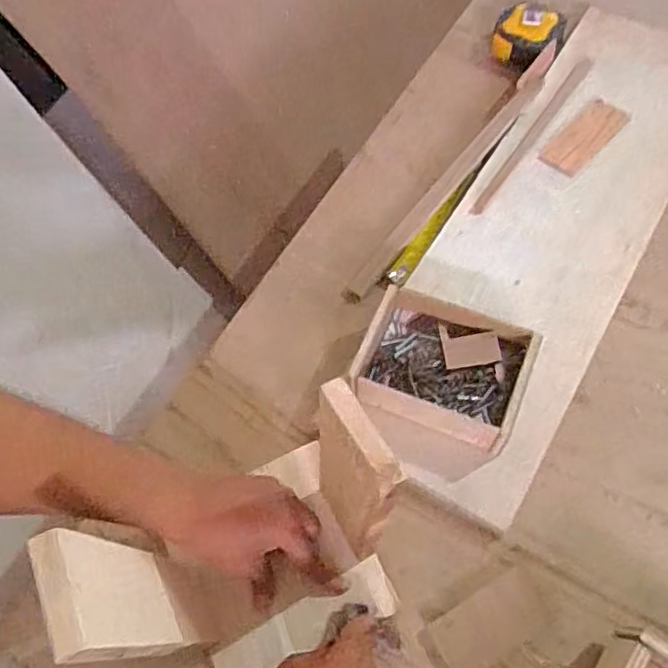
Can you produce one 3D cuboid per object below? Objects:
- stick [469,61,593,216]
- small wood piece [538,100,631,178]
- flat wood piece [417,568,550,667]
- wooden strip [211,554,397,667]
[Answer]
[{"bbox_3d":[0.231,-0.230,0.734,0.017,0.012,0.266,31,68,19],"label":"stick"},{"bbox_3d":[0.286,-0.224,0.729,0.046,0.008,0.122,38,71,21],"label":"small wood piece"},{"bbox_3d":[0.120,0.235,0.510,0.098,0.004,0.048,-29,64,-11],"label":"flat wood piece"},{"bbox_3d":[-0.022,0.237,0.512,0.150,0.009,0.041,-27,64,-9],"label":"wooden strip"}]

